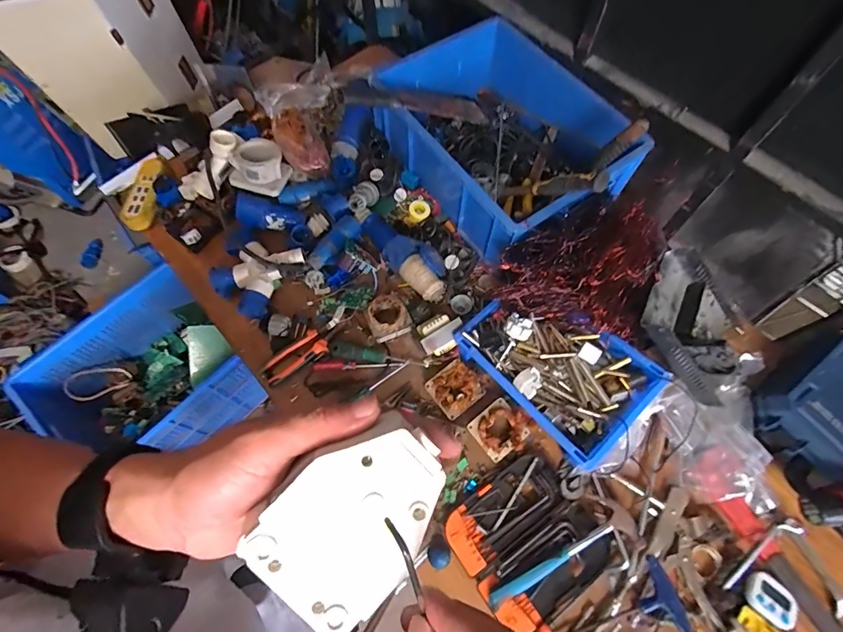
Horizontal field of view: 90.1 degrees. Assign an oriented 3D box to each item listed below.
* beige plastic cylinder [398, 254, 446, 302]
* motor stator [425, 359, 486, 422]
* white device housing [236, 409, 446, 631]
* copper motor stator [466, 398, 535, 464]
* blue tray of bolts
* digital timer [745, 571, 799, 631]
[{"bbox_3d":[0.001,-0.068,0.835,0.046,0.052,0.097,-36,72,-15],"label":"beige plastic cylinder"},{"bbox_3d":[0.061,0.134,0.767,0.087,0.050,0.083,-35,72,-15],"label":"motor stator"},{"bbox_3d":[-0.031,0.093,0.202,0.067,0.028,0.088,46,81,-5],"label":"white device housing"},{"bbox_3d":[0.140,0.198,0.733,0.092,0.043,0.087,-38,72,-16],"label":"copper motor stator"},{"bbox_3d":[0.238,0.078,0.731,0.208,0.068,0.304,-40,73,-17],"label":"blue tray of bolts"},{"bbox_3d":[0.539,0.433,0.645,0.064,0.019,0.072,-39,73,-16],"label":"digital timer"}]

